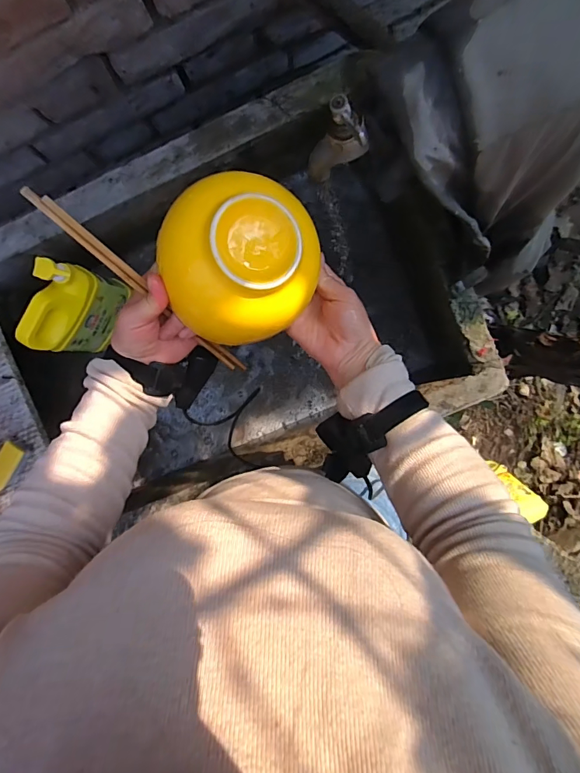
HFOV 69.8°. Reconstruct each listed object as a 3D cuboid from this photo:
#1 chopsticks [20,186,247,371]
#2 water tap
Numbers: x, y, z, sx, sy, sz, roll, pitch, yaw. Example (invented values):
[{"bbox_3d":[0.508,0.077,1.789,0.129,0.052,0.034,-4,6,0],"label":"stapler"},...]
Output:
[{"bbox_3d":[-0.131,-0.086,0.394,0.014,0.012,0.245,-43,124,7],"label":"chopsticks"},{"bbox_3d":[0.040,-0.206,0.347,0.053,0.066,0.030,-17,94,5],"label":"water tap"}]

